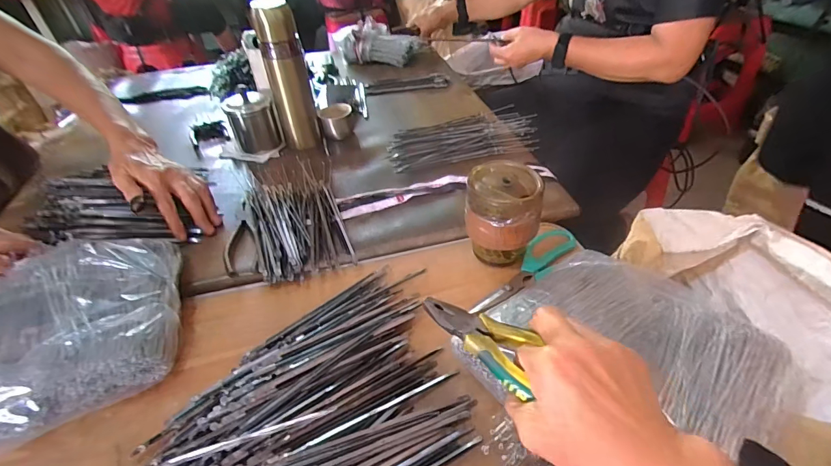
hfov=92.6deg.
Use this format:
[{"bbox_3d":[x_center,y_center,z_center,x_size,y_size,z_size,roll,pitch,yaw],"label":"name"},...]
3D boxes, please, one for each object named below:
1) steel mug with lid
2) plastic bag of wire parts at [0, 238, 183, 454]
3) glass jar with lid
[{"bbox_3d":[-0.296,-0.208,0.719,0.077,0.096,0.091,-21,44,-17],"label":"steel mug with lid"},{"bbox_3d":[-0.369,0.108,0.411,0.225,0.065,0.219,-18,45,-16],"label":"plastic bag of wire parts"},{"bbox_3d":[0.103,-0.022,0.477,0.083,0.101,0.081,3,43,6],"label":"glass jar with lid"}]

